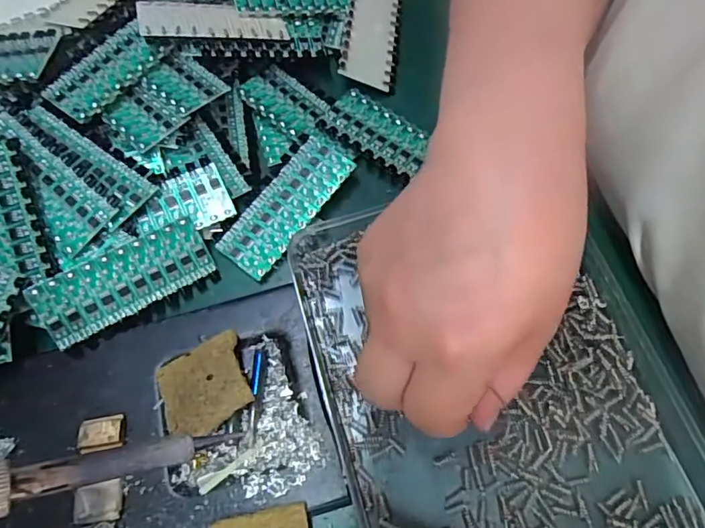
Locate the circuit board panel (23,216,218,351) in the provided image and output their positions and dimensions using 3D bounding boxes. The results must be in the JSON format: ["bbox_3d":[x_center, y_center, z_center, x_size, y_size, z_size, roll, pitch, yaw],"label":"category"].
[{"bbox_3d":[-0.107,0.007,0.242,0.077,0.004,0.031,-29,107,-22],"label":"circuit board panel"}]

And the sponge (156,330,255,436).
[{"bbox_3d":[-0.064,0.053,0.222,0.036,0.018,0.038,-24,66,-7],"label":"sponge"}]

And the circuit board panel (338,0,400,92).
[{"bbox_3d":[0.012,-0.141,0.307,0.033,0.004,0.078,15,67,-21],"label":"circuit board panel"}]

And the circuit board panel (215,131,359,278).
[{"bbox_3d":[-0.033,-0.033,0.268,0.032,0.004,0.083,35,79,14],"label":"circuit board panel"}]

